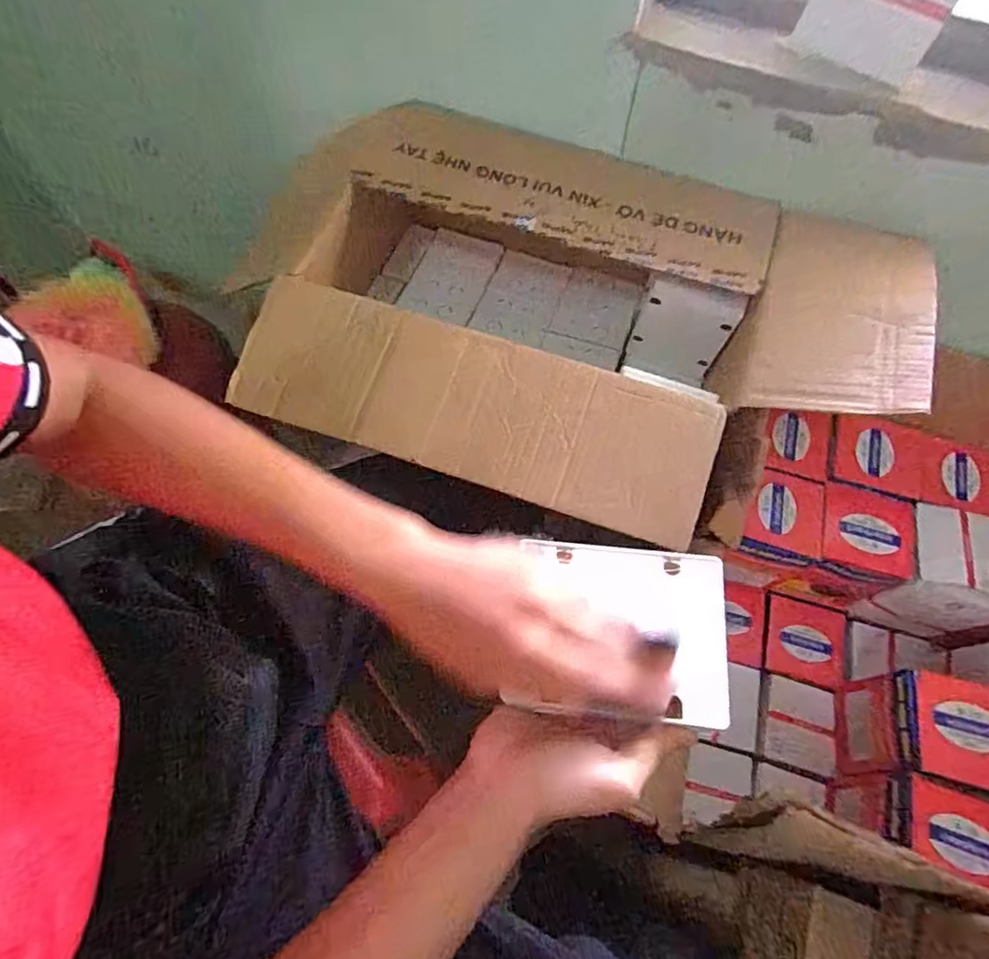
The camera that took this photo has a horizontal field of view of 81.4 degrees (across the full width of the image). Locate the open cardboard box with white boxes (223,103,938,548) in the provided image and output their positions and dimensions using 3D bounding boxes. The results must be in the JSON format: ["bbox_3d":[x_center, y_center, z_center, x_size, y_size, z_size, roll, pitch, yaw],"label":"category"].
[{"bbox_3d":[0.057,-0.167,0.661,0.694,0.235,0.449,14,66,5],"label":"open cardboard box with white boxes"}]

